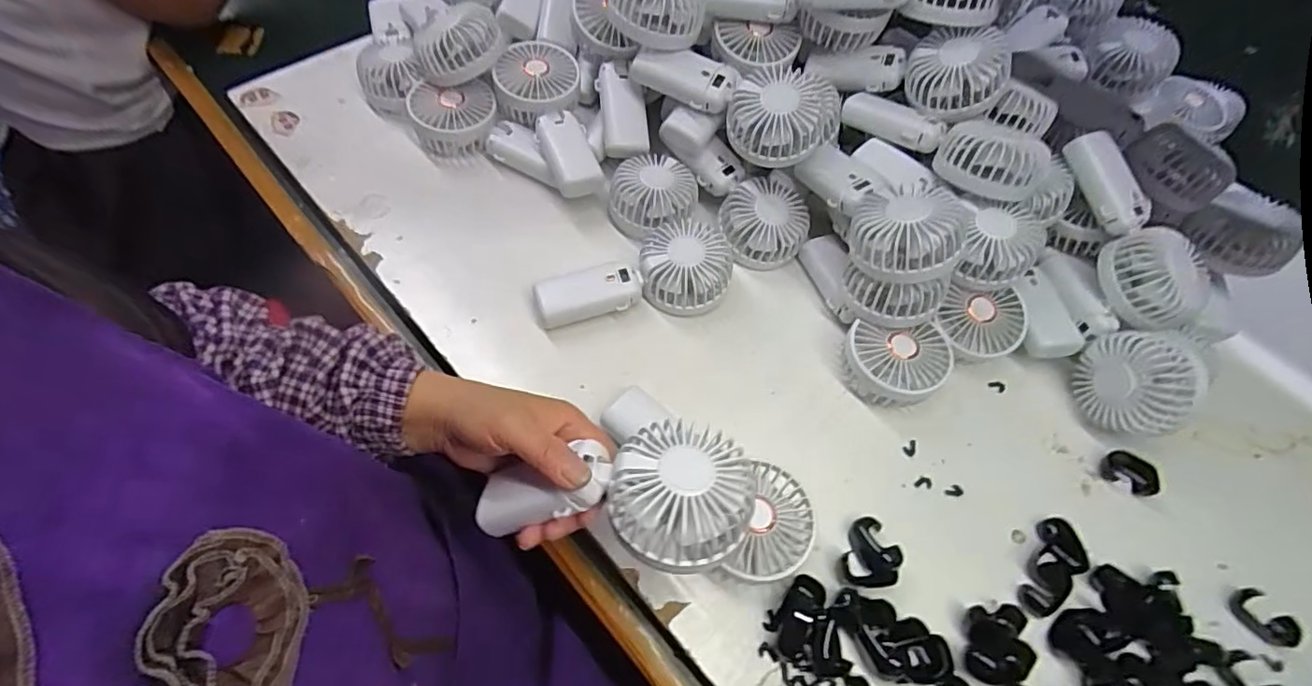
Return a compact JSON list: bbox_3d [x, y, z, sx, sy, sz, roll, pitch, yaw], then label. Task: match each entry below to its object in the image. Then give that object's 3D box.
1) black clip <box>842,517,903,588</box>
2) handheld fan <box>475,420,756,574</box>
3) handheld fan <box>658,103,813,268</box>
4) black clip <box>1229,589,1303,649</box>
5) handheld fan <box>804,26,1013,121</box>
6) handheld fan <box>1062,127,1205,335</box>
[{"bbox_3d":[0.163,0.158,0.437,0.038,0.020,0.050,1,61,-4],"label":"black clip"},{"bbox_3d":[-0.030,0.089,0.344,0.169,0.035,0.082,-5,60,15],"label":"handheld fan"},{"bbox_3d":[0.077,-0.154,0.560,0.092,0.050,0.179,-41,91,-23],"label":"handheld fan"},{"bbox_3d":[0.468,0.211,0.442,0.027,0.010,0.043,-33,68,-20],"label":"black clip"},{"bbox_3d":[0.237,-0.259,0.557,0.177,0.044,0.075,16,101,27],"label":"handheld fan"},{"bbox_3d":[0.426,-0.102,0.519,0.072,0.041,0.183,-12,77,-11],"label":"handheld fan"}]

